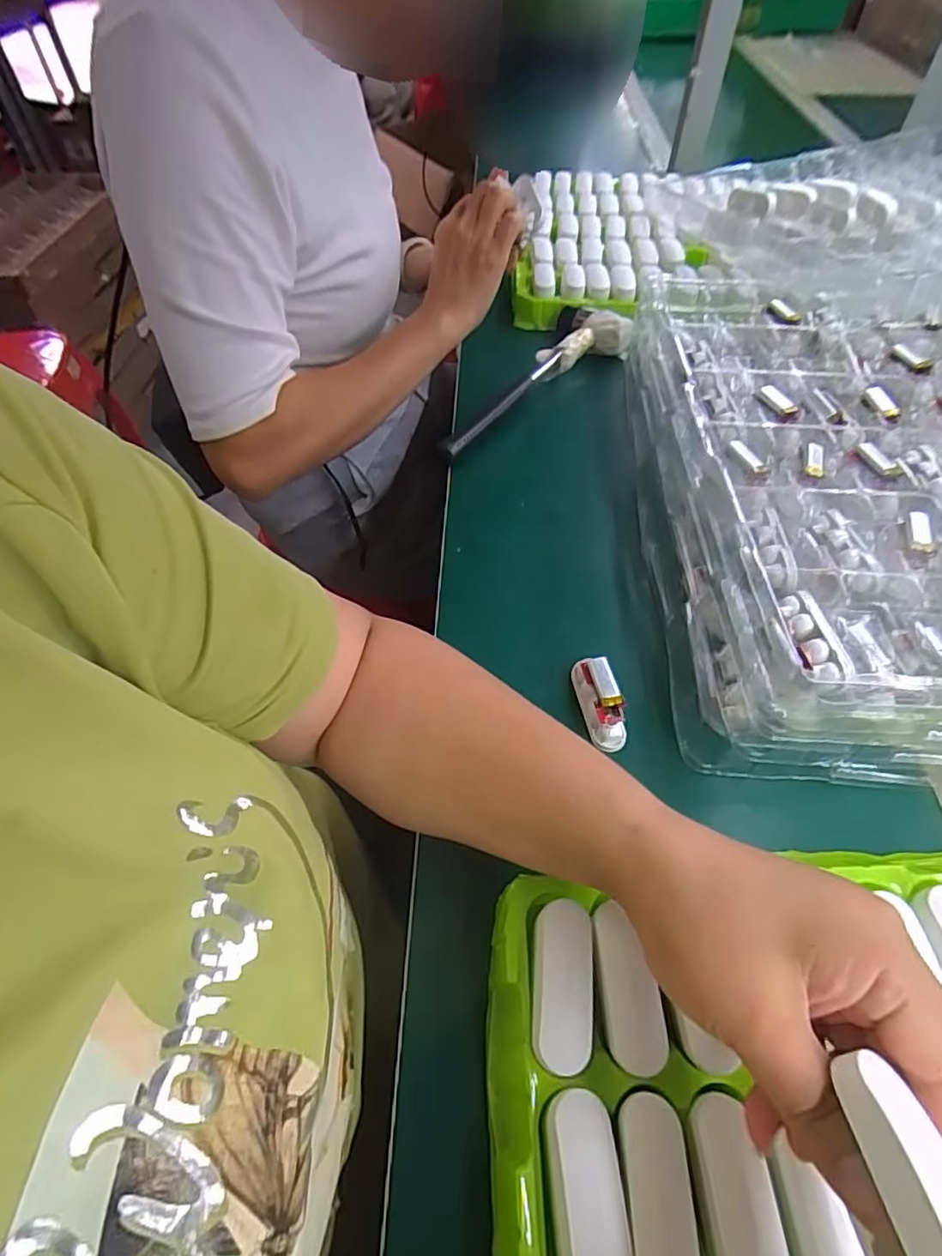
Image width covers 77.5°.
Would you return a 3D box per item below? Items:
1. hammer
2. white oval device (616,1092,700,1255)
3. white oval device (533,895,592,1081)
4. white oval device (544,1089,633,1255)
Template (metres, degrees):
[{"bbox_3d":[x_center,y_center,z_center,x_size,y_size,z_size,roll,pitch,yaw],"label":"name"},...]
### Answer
[{"bbox_3d":[0.057,-0.240,0.579,0.259,0.049,0.063,-38,62,-24],"label":"hammer"},{"bbox_3d":[0.071,0.217,0.219,0.024,0.008,0.065,2,54,1],"label":"white oval device"},{"bbox_3d":[0.041,0.159,0.262,0.026,0.014,0.064,4,54,3],"label":"white oval device"},{"bbox_3d":[0.044,0.215,0.220,0.026,0.013,0.064,-2,54,-1],"label":"white oval device"}]

